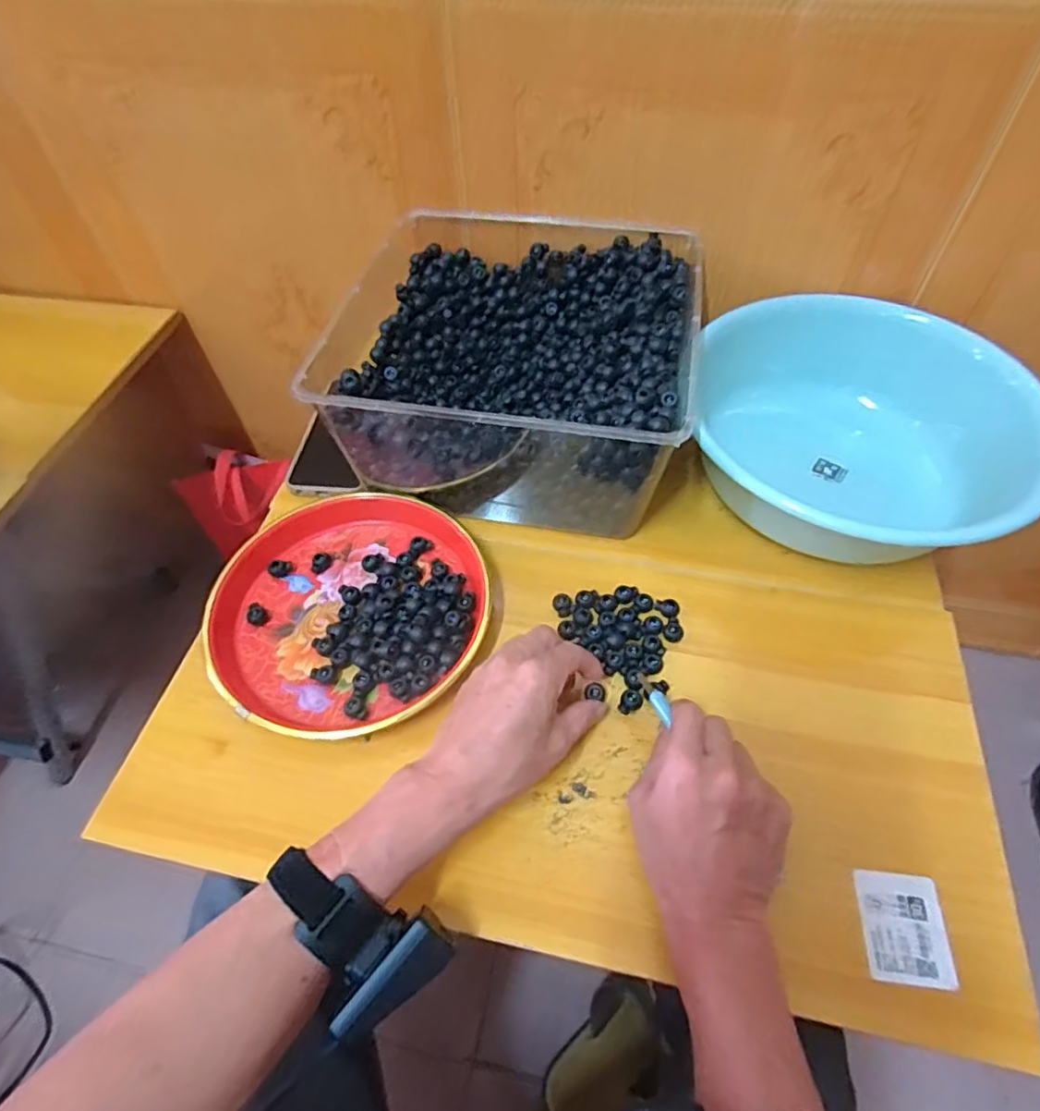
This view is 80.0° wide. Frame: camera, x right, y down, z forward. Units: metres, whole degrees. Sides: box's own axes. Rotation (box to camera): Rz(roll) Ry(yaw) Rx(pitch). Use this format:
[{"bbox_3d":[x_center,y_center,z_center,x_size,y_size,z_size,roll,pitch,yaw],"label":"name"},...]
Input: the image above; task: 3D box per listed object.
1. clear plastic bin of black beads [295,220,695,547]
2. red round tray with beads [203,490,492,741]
[{"bbox_3d":[-0.003,-0.175,0.594,0.296,0.141,0.285,9,55,8],"label":"clear plastic bin of black beads"},{"bbox_3d":[-0.138,0.037,0.511,0.213,0.025,0.214,-5,54,-2],"label":"red round tray with beads"}]

